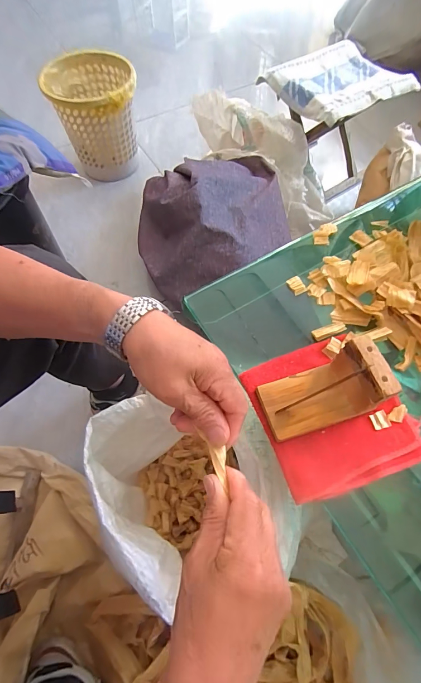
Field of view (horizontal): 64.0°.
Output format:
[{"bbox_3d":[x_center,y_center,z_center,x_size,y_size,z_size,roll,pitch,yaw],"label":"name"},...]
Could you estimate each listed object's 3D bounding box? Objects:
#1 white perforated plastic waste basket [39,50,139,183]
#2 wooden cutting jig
[{"bbox_3d":[-0.325,-0.640,0.991,0.216,0.274,0.227,0,64,0],"label":"white perforated plastic waste basket"},{"bbox_3d":[0.107,0.048,0.329,0.104,0.070,0.060,-16,65,-7],"label":"wooden cutting jig"}]

